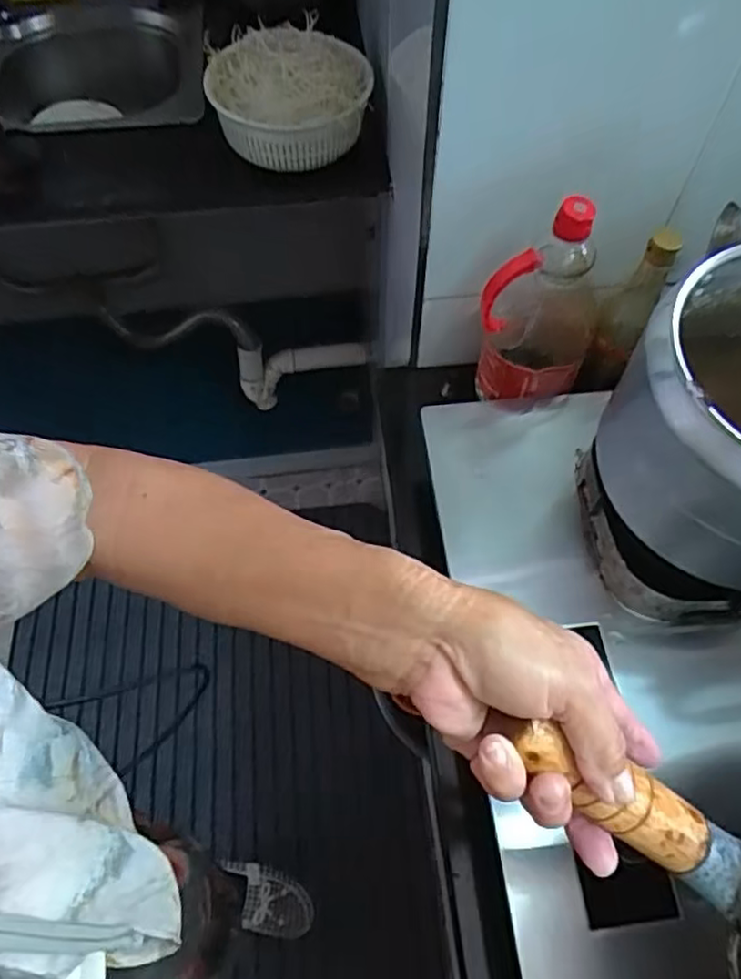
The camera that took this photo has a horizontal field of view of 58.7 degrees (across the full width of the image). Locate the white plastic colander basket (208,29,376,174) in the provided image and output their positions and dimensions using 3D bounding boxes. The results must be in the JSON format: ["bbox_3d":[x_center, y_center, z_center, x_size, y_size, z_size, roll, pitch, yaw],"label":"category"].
[{"bbox_3d":[-0.109,-0.535,0.889,0.204,0.094,0.247,-17,63,-9],"label":"white plastic colander basket"}]

